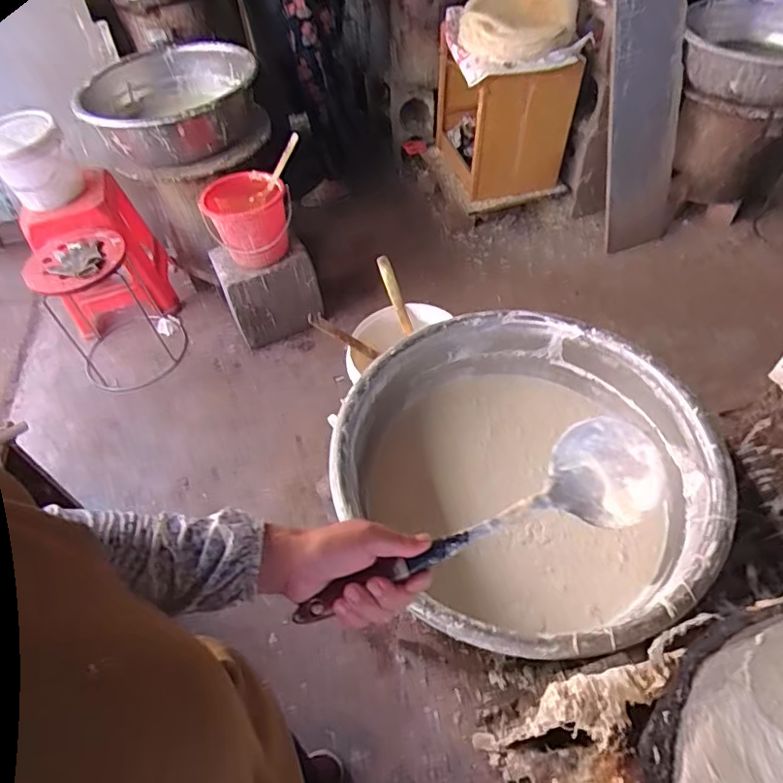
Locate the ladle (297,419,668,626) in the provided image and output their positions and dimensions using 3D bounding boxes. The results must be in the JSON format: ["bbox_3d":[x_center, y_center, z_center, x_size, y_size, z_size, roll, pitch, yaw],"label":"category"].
[{"bbox_3d":[0.076,0.116,0.467,0.324,0.055,0.084,-21,53,-7],"label":"ladle"}]

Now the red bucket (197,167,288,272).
[{"bbox_3d":[-0.445,-0.535,1.744,0.251,0.216,0.255,-14,52,-8],"label":"red bucket"}]

